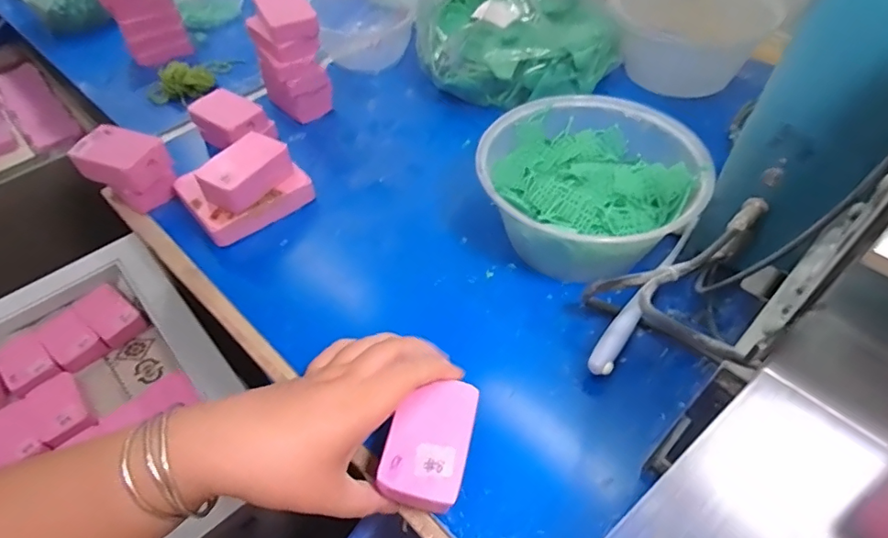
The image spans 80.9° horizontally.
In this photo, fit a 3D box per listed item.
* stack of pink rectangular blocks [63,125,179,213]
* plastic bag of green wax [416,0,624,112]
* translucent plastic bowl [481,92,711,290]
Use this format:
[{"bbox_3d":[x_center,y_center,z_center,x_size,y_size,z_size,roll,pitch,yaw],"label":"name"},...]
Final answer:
[{"bbox_3d":[-0.288,-0.088,0.475,0.073,0.060,0.048,12,52,12],"label":"stack of pink rectangular blocks"},{"bbox_3d":[0.078,-0.263,0.533,0.214,0.158,0.128,-2,50,2],"label":"plastic bag of green wax"},{"bbox_3d":[0.113,-0.059,0.420,0.169,0.075,0.161,-1,50,2],"label":"translucent plastic bowl"}]

